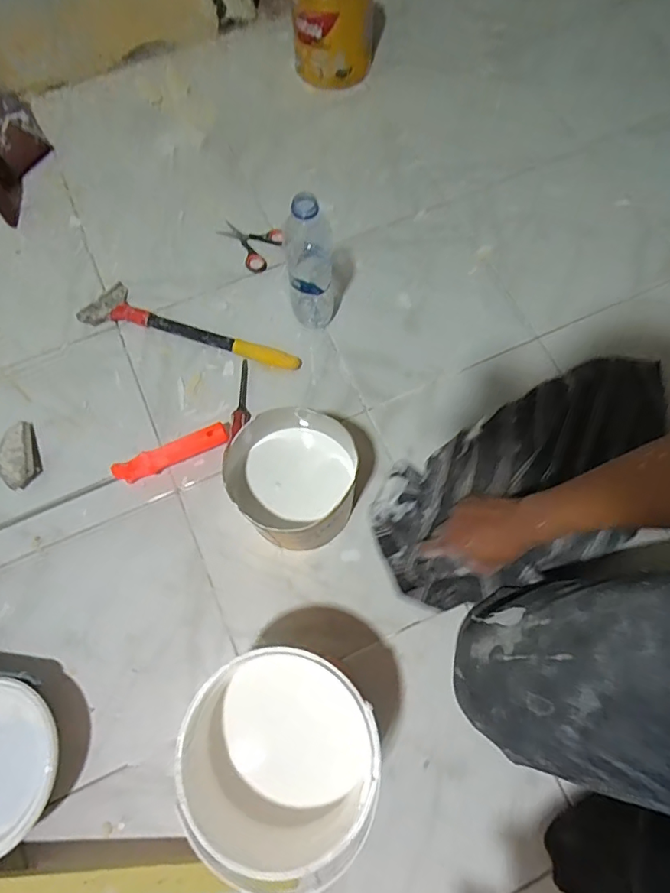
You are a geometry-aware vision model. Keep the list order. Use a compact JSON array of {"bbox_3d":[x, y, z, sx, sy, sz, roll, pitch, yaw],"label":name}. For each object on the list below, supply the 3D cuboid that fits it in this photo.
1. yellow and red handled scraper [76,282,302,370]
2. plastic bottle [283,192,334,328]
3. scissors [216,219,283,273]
[{"bbox_3d":[-0.216,-0.183,0.786,0.342,0.030,0.080,16,72,7],"label":"yellow and red handled scraper"},{"bbox_3d":[-0.035,-0.242,0.699,0.061,0.232,0.055,1,71,2],"label":"plastic bottle"},{"bbox_3d":[-0.149,-0.344,0.852,0.111,0.014,0.092,29,74,11],"label":"scissors"}]

